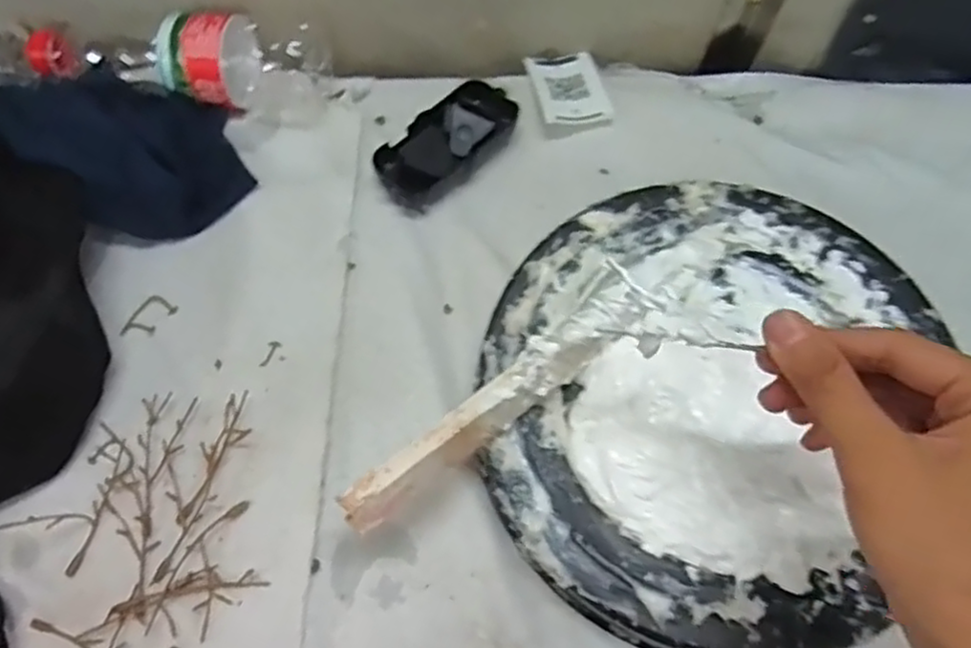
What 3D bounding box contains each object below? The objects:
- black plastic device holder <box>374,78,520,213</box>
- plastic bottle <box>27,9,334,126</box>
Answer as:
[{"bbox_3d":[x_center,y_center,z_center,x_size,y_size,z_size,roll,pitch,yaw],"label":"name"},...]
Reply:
[{"bbox_3d":[-0.027,-0.126,0.503,0.107,0.027,0.052,-41,72,-16],"label":"black plastic device holder"},{"bbox_3d":[-0.220,-0.193,0.513,0.209,0.064,0.062,6,66,3],"label":"plastic bottle"}]

